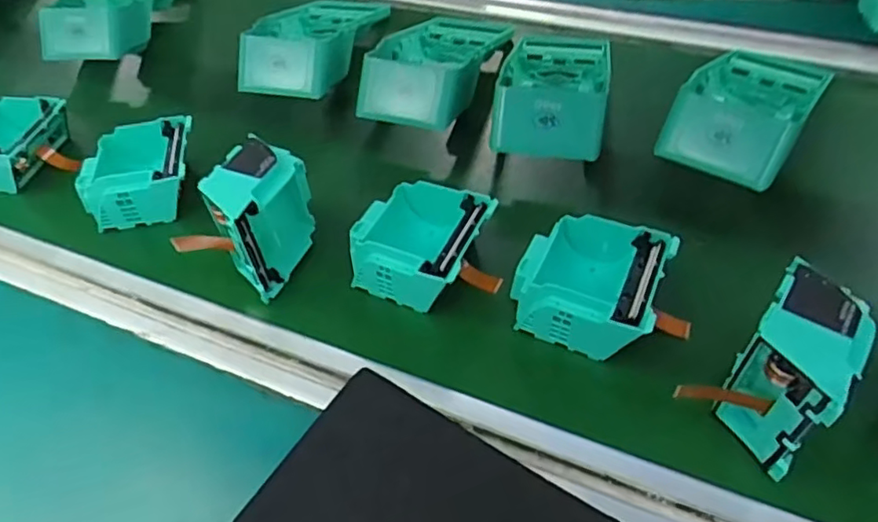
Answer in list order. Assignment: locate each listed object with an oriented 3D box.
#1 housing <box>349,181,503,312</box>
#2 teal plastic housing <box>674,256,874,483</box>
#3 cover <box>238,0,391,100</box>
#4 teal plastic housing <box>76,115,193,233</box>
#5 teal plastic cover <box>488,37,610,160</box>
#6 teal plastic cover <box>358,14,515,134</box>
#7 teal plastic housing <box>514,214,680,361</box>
[{"bbox_3d":[-0.008,-0.011,0.381,0.087,0.040,0.071,16,49,18],"label":"housing"},{"bbox_3d":[0.165,0.051,0.293,0.067,0.074,0.057,-34,53,-27],"label":"teal plastic housing"},{"bbox_3d":[-0.116,-0.205,0.561,0.090,0.047,0.172,8,47,11],"label":"cover"},{"bbox_3d":[-0.221,-0.064,0.453,0.079,0.039,0.076,-9,46,-5],"label":"teal plastic housing"},{"bbox_3d":[0.094,-0.150,0.493,0.084,0.045,0.184,8,46,11],"label":"teal plastic cover"},{"bbox_3d":[-0.005,-0.179,0.525,0.098,0.045,0.182,14,48,16],"label":"teal plastic cover"},{"bbox_3d":[0.088,0.011,0.357,0.080,0.036,0.076,20,50,21],"label":"teal plastic housing"}]

